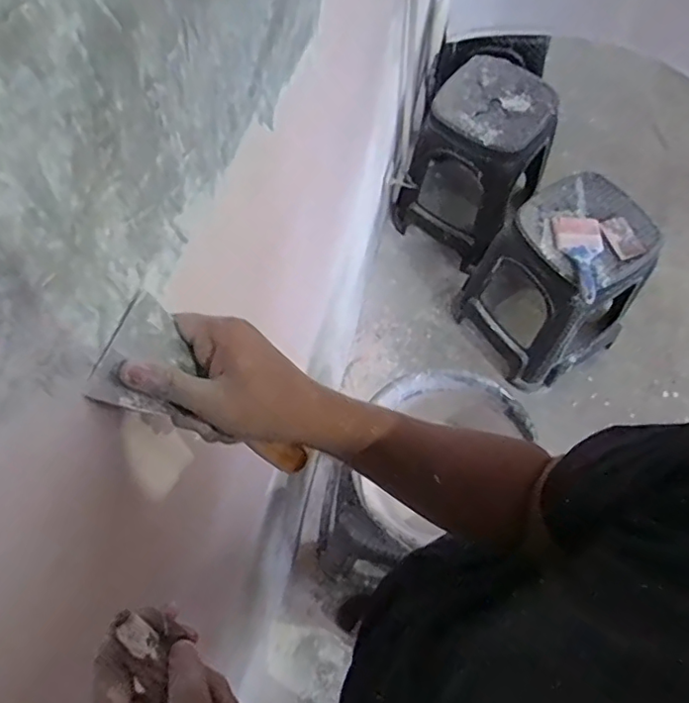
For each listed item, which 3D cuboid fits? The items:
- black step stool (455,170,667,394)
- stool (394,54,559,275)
[{"bbox_3d":[0.536,-0.174,1.492,0.336,0.484,0.391,-40,71,-15],"label":"black step stool"},{"bbox_3d":[0.366,-0.521,1.646,0.334,0.461,0.318,30,70,13],"label":"stool"}]

